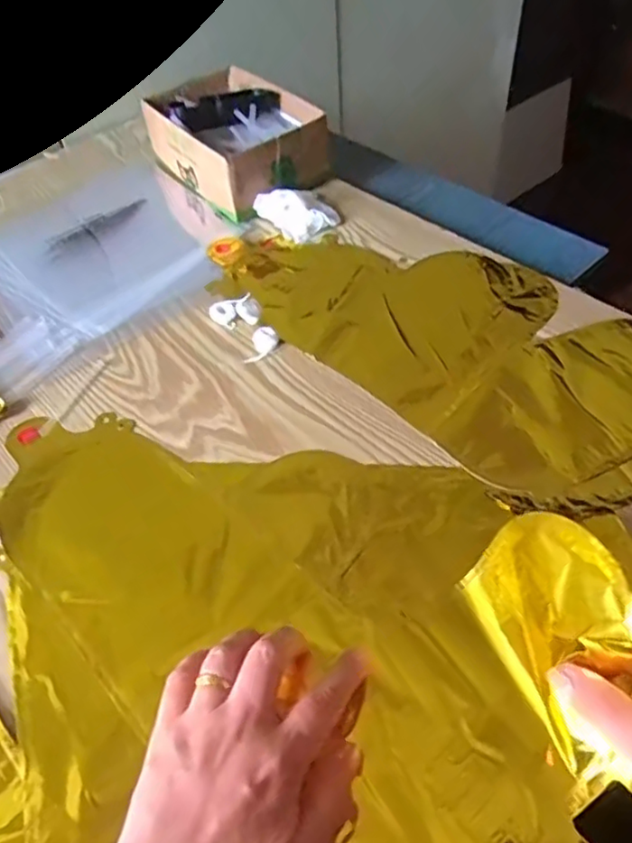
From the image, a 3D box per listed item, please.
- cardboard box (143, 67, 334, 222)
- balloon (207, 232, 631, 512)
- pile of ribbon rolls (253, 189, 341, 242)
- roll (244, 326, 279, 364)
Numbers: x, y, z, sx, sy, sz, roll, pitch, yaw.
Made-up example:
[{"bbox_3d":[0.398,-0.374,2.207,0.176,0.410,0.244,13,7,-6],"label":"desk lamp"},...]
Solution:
[{"bbox_3d":[-0.082,-0.310,0.694,0.147,0.072,0.195,-32,53,-20],"label":"cardboard box"},{"bbox_3d":[0.115,-0.082,0.512,0.206,0.014,0.435,-36,55,-23],"label":"balloon"},{"bbox_3d":[-0.018,-0.212,0.624,0.062,0.030,0.067,-29,53,-18],"label":"pile of ribbon rolls"},{"bbox_3d":[-0.043,-0.064,0.517,0.021,0.010,0.036,9,51,14],"label":"roll"}]

